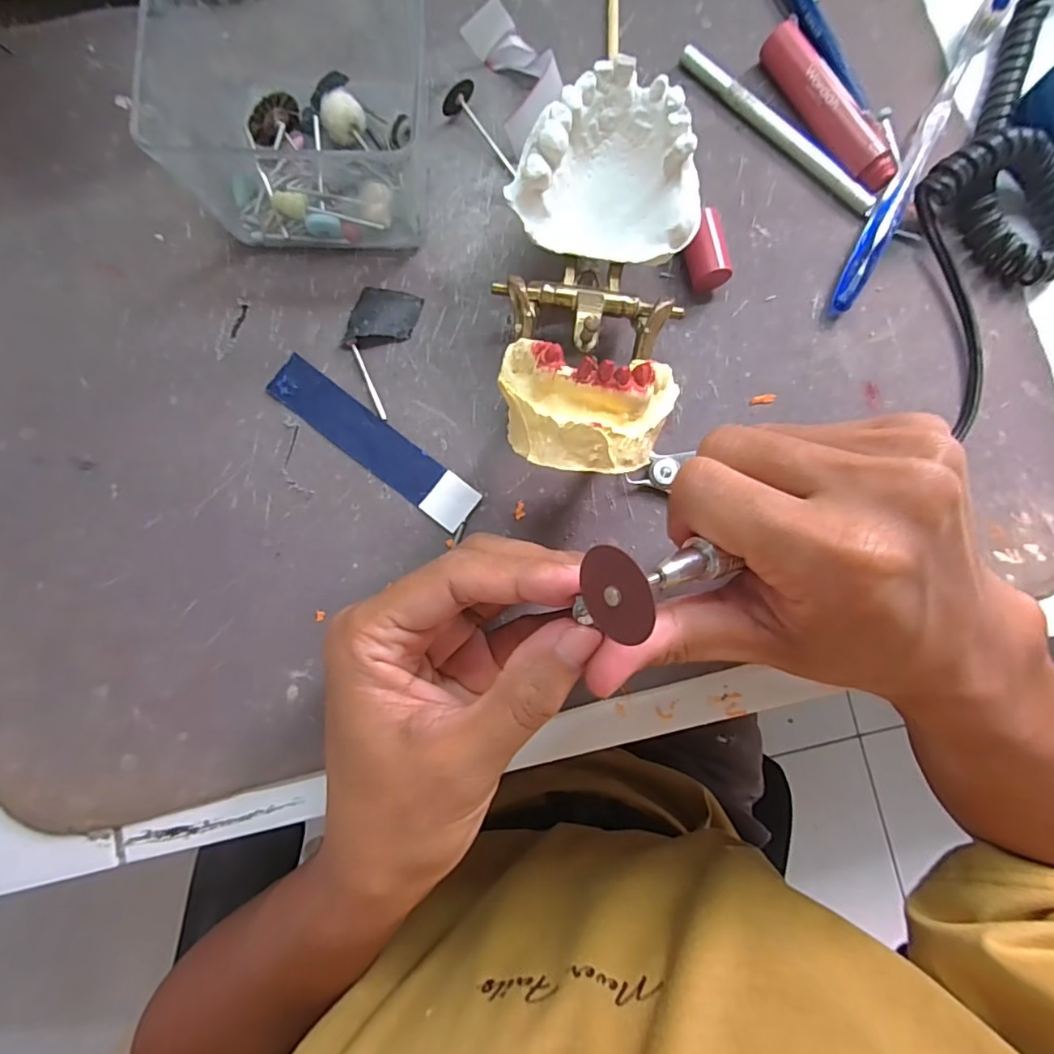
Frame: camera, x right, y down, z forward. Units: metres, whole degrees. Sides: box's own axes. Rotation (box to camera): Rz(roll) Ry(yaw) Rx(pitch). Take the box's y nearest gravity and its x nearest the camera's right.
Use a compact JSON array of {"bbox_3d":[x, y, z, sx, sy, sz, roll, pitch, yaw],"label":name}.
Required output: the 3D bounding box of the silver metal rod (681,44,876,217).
[{"bbox_3d":[0.118,-0.187,0.254,0.114,0.009,0.007,42,84,2],"label":"silver metal rod"}]

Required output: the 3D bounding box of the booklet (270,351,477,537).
[{"bbox_3d":[-0.066,-0.036,0.232,0.101,0.004,0.020,37,84,2],"label":"booklet"}]

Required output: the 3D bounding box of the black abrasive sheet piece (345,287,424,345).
[{"bbox_3d":[-0.063,-0.093,0.238,0.028,0.007,0.027,9,84,-1],"label":"black abrasive sheet piece"}]

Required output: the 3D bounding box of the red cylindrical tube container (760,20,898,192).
[{"bbox_3d":[0.139,-0.193,0.251,0.015,0.017,0.087,-30,86,-5],"label":"red cylindrical tube container"}]

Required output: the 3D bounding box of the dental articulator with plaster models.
[{"bbox_3d":[0.026,-0.086,0.194,0.068,0.053,0.143,8,71,-2],"label":"dental articulator with plaster models"}]

